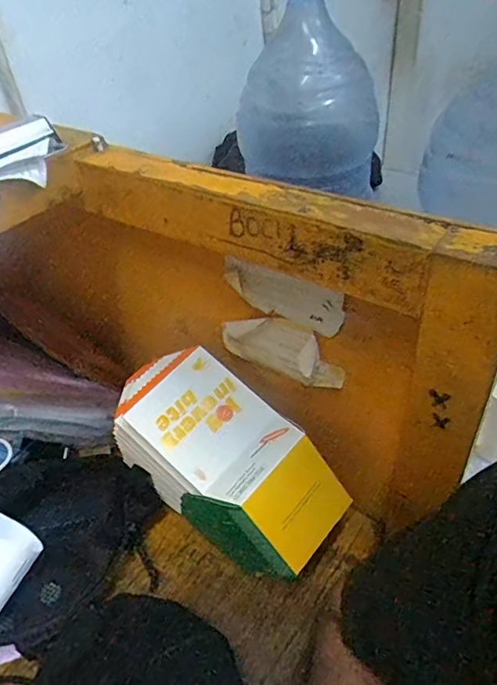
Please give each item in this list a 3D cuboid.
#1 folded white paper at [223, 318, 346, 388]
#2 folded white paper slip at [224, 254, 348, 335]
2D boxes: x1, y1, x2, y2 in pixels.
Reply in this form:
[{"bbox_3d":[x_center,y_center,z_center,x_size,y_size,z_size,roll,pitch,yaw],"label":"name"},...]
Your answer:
[{"bbox_3d":[0.029,0.009,0.480,0.131,0.077,0.017,24,49,28],"label":"folded white paper"},{"bbox_3d":[0.029,-0.043,0.441,0.117,0.049,0.005,24,49,20],"label":"folded white paper slip"}]

